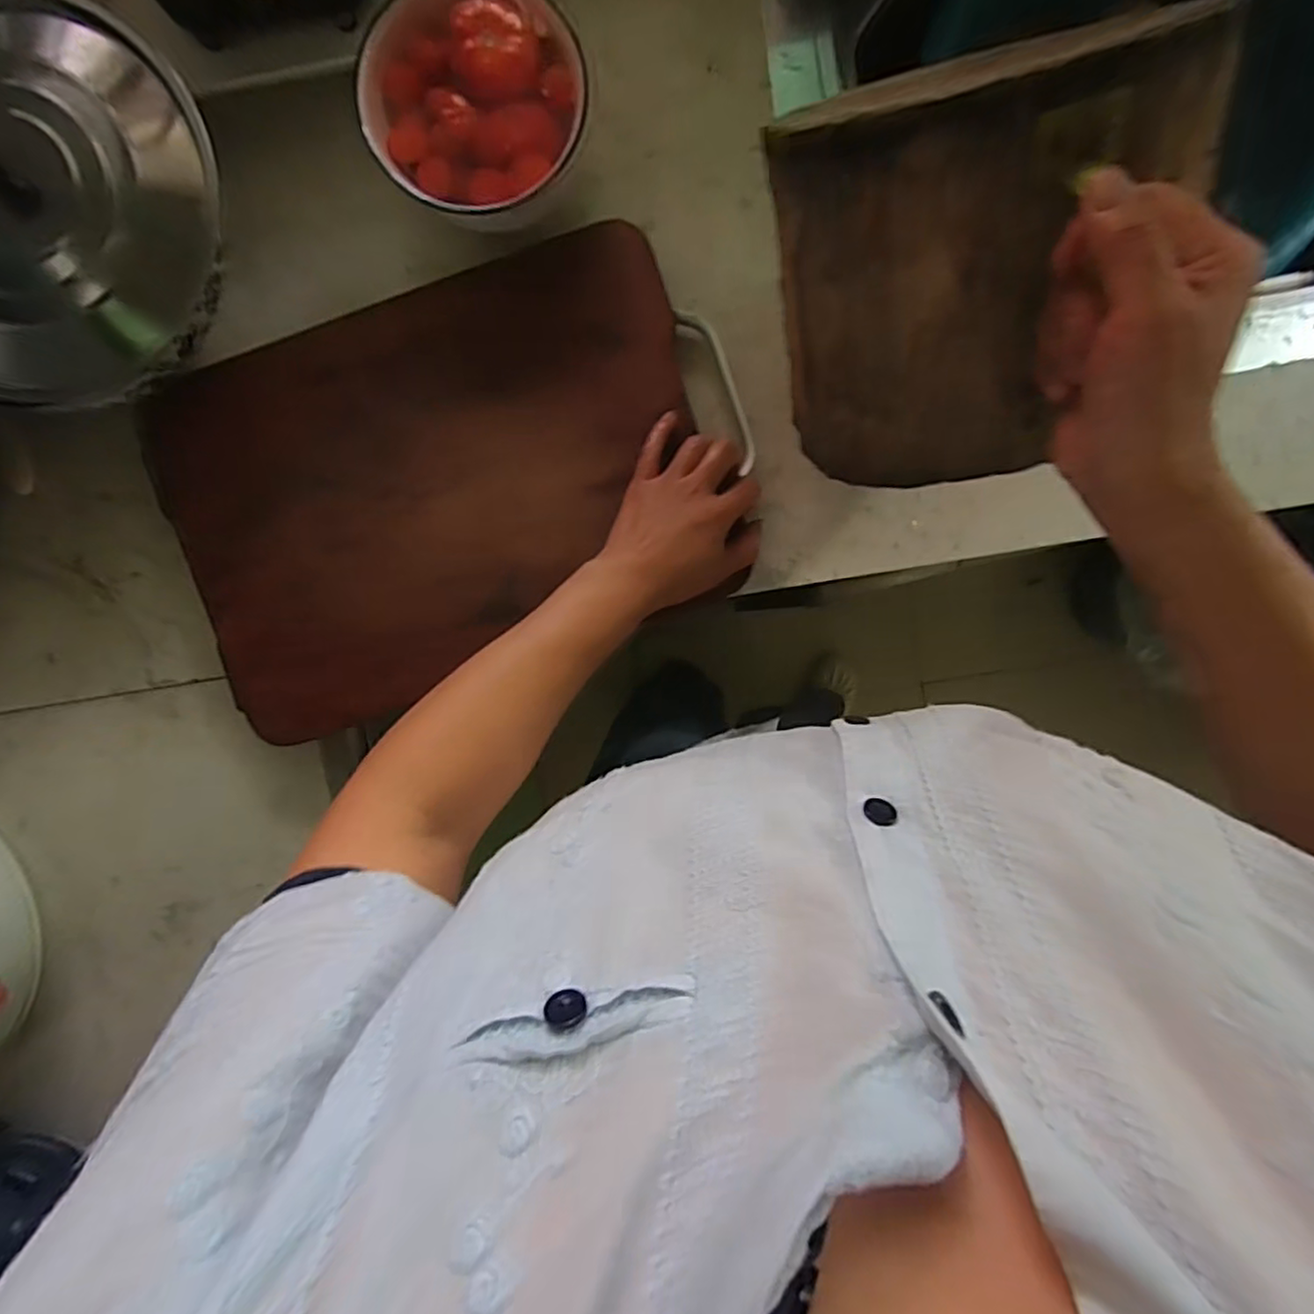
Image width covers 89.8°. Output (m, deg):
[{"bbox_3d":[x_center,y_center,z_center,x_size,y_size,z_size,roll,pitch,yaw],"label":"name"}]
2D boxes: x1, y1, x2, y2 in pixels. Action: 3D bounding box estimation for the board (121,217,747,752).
[{"bbox_3d":[-0.143,-0.127,0.485,0.409,0.030,0.265,-20,93,1],"label":"board"}]

